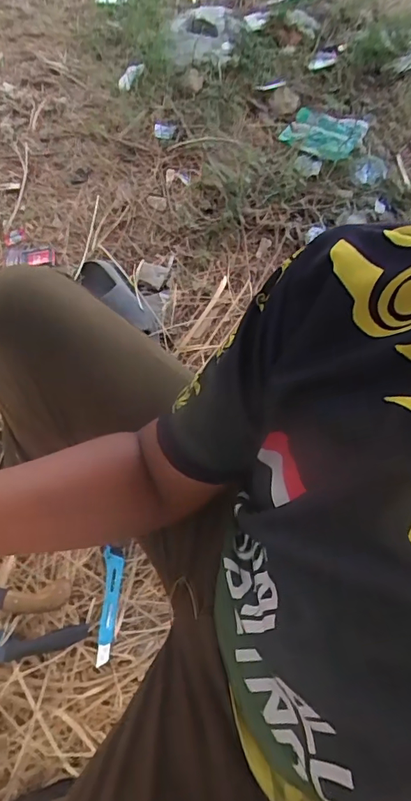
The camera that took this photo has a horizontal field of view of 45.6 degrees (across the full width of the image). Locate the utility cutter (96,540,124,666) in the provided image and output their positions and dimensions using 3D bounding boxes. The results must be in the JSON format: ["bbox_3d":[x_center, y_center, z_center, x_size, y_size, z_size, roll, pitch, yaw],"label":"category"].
[{"bbox_3d":[-0.152,0.322,0.777,0.033,0.013,0.167,2,66,-3],"label":"utility cutter"}]

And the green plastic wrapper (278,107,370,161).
[{"bbox_3d":[0.260,-0.592,1.081,0.164,0.009,0.121,31,81,19],"label":"green plastic wrapper"}]

